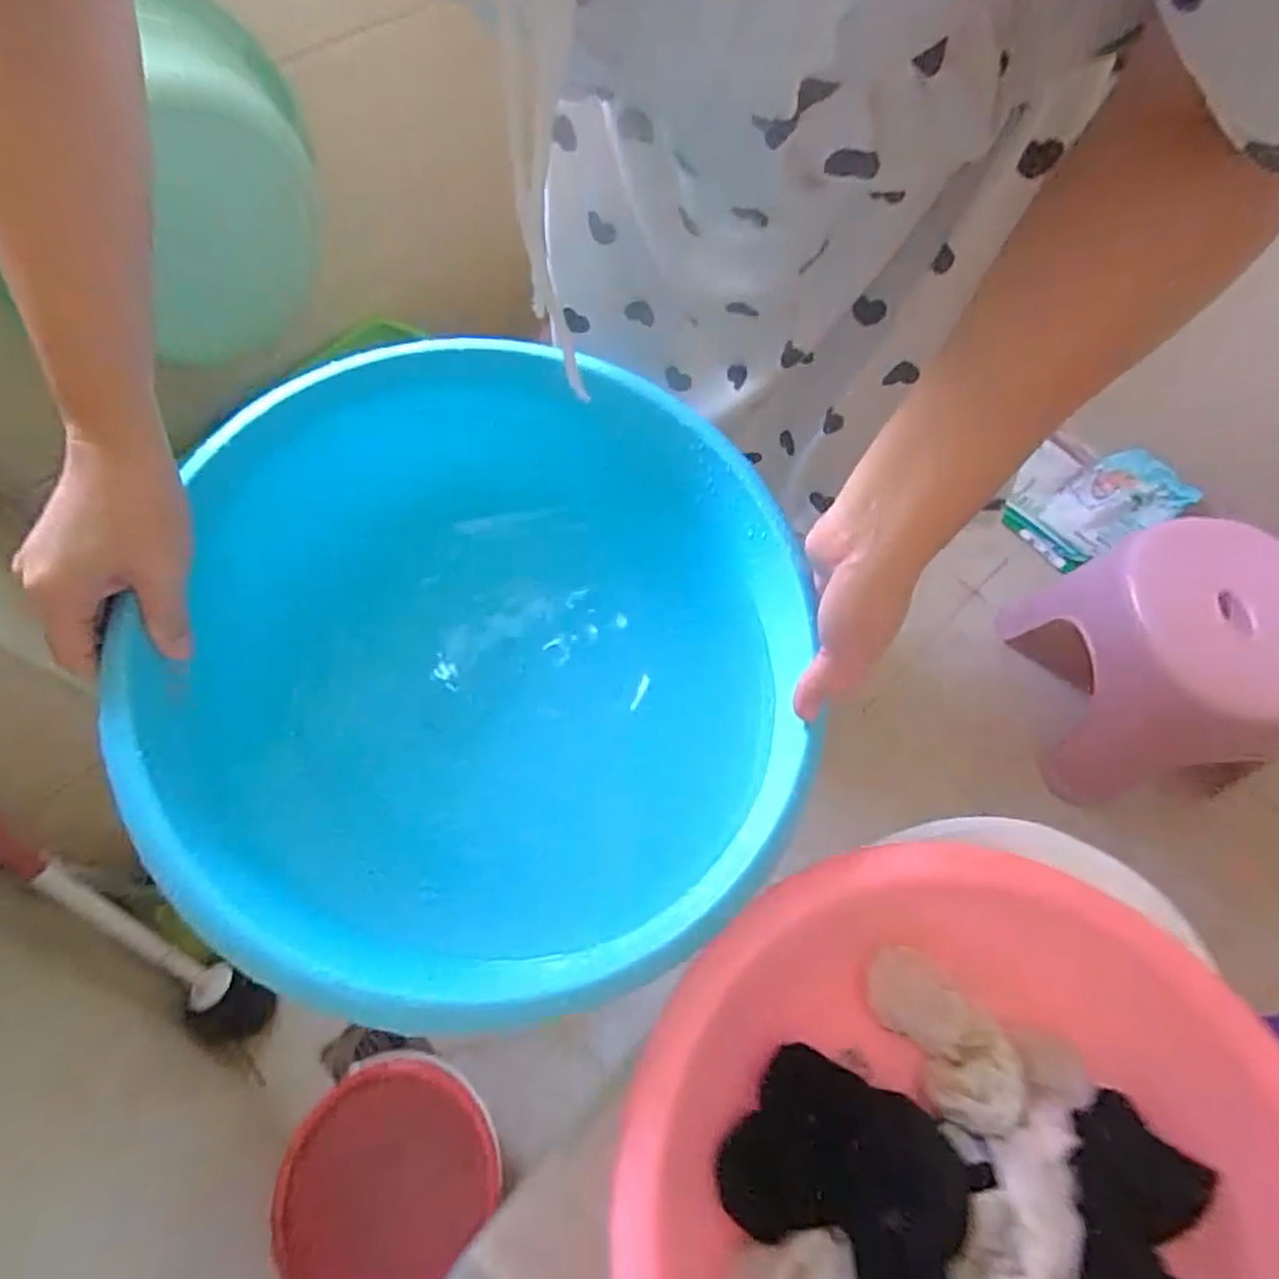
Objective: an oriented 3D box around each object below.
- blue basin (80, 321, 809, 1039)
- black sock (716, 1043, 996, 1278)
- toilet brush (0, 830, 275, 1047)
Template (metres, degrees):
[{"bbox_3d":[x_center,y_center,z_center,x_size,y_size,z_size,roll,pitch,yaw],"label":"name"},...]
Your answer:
[{"bbox_3d":[-0.083,0.009,0.450,0.369,0.131,0.397,7,60,2],"label":"blue basin"},{"bbox_3d":[0.131,0.350,0.434,0.157,0.029,0.138,33,64,16],"label":"black sock"},{"bbox_3d":[-0.587,0.311,0.782,0.059,0.474,0.062,-43,33,-22],"label":"toilet brush"}]

